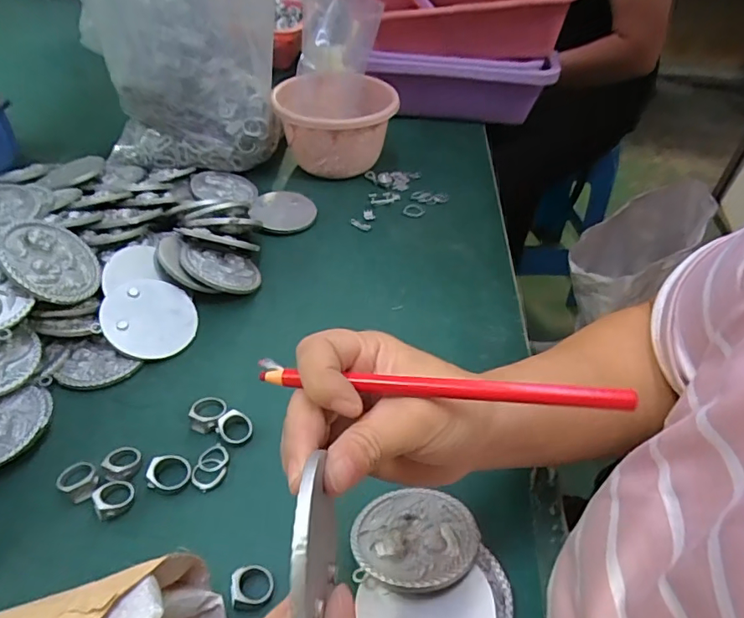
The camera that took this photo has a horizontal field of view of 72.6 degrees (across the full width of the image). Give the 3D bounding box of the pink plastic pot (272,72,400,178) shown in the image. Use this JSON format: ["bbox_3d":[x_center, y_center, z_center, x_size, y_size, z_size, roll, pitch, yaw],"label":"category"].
[{"bbox_3d":[-0.043,-0.218,0.626,0.135,0.097,0.128,1,44,-1],"label":"pink plastic pot"}]

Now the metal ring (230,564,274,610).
[{"bbox_3d":[-0.069,0.158,0.291,0.023,0.008,0.022,1,44,-1],"label":"metal ring"}]

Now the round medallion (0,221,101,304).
[{"bbox_3d":[-0.253,-0.037,0.399,0.009,0.071,0.068,-33,26,26],"label":"round medallion"}]

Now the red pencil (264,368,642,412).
[{"bbox_3d":[0.024,0.035,0.226,0.162,0.006,0.006,1,42,17],"label":"red pencil"}]

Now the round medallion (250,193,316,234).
[{"bbox_3d":[-0.098,-0.112,0.569,0.068,0.009,0.069,5,46,-6],"label":"round medallion"}]

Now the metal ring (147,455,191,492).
[{"bbox_3d":[-0.136,0.109,0.341,0.026,0.012,0.025,1,44,-1],"label":"metal ring"}]

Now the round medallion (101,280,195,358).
[{"bbox_3d":[-0.187,0.007,0.427,0.072,0.005,0.071,15,54,-22],"label":"round medallion"}]

